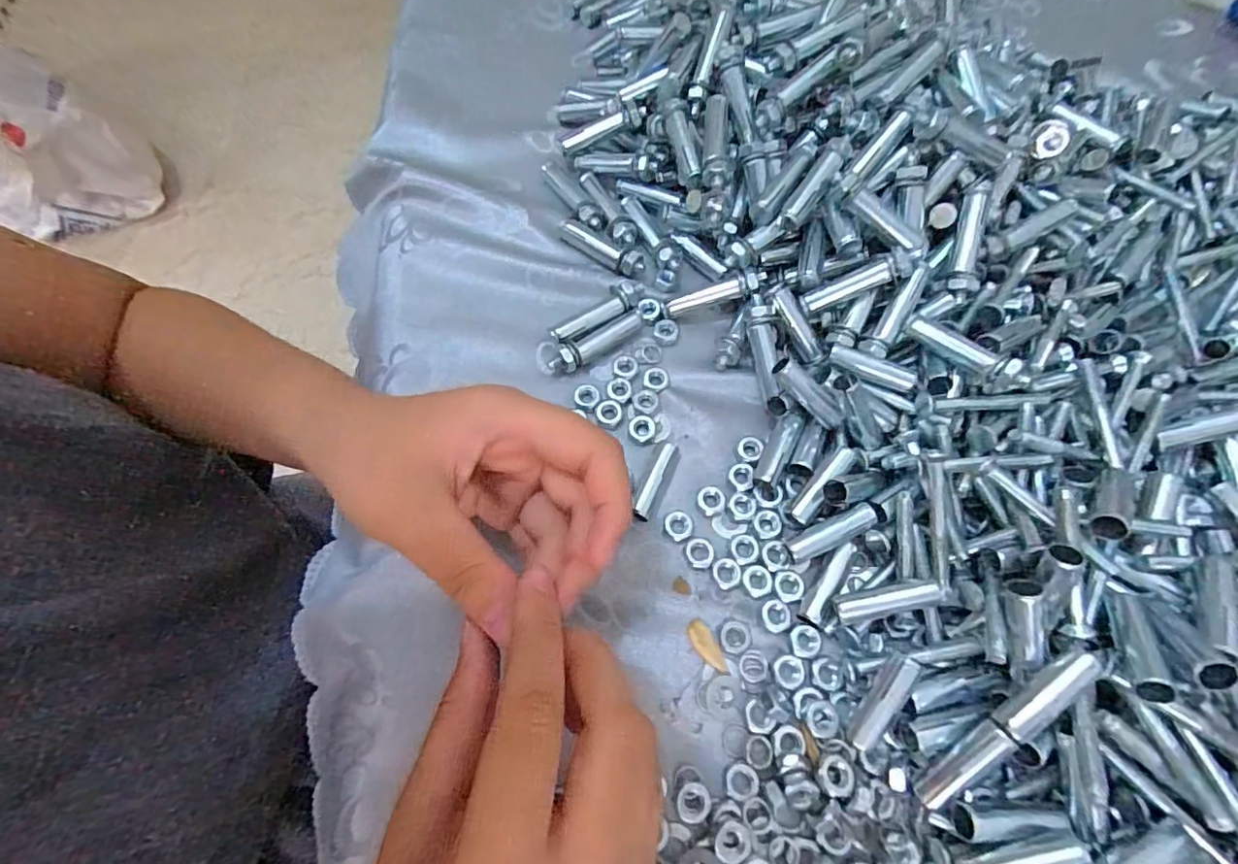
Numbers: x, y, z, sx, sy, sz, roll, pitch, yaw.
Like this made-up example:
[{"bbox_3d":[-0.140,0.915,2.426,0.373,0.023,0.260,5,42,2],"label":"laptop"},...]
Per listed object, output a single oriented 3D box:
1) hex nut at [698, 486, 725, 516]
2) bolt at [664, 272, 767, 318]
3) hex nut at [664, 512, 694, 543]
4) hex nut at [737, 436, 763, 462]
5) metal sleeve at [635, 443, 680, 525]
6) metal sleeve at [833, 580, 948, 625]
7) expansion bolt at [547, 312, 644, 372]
[{"bbox_3d":[0.043,0.031,0.251,0.012,0.004,0.012,-24,69,-11],"label":"hex nut"},{"bbox_3d":[0.050,-0.071,0.284,0.053,0.011,0.007,-17,67,11],"label":"bolt"},{"bbox_3d":[0.027,0.042,0.245,0.012,0.004,0.013,-32,71,-14],"label":"hex nut"},{"bbox_3d":[0.063,0.008,0.263,0.012,0.005,0.013,31,70,12],"label":"hex nut"},{"bbox_3d":[0.017,0.023,0.252,0.009,0.009,0.039,24,69,9],"label":"metal sleeve"},{"bbox_3d":[0.107,0.068,0.218,0.040,0.007,0.011,-15,67,11],"label":"metal sleeve"},{"bbox_3d":[-0.012,-0.048,0.277,0.054,0.011,0.013,-39,73,-16],"label":"expansion bolt"}]

